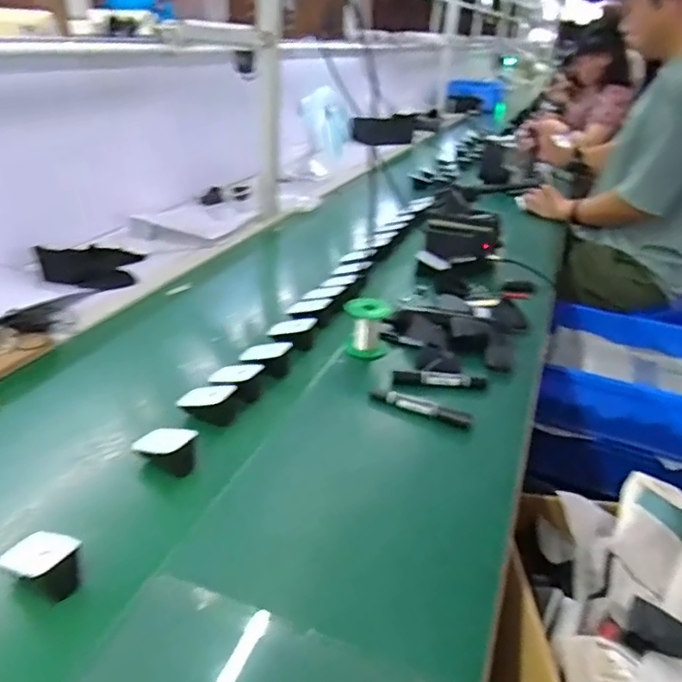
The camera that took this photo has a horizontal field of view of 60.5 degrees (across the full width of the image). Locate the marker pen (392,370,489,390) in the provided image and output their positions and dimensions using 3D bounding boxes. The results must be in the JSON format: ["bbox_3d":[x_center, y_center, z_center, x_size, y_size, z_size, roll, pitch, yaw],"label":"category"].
[{"bbox_3d":[0.144,0.054,0.851,0.137,0.022,0.022,5,28,3],"label":"marker pen"}]

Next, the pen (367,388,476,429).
[{"bbox_3d":[0.107,0.088,0.791,0.143,0.021,0.020,16,31,23],"label":"pen"}]

